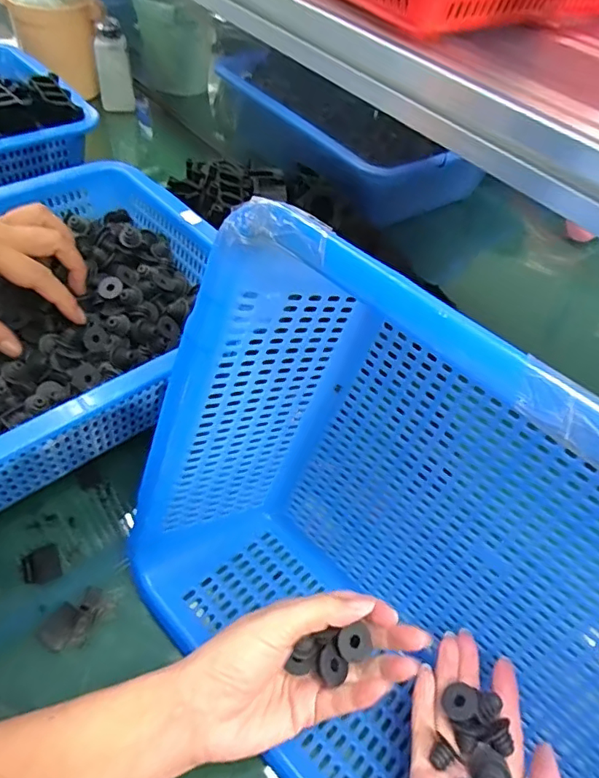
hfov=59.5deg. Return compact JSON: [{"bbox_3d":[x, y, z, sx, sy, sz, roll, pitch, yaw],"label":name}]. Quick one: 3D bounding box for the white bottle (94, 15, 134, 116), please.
[{"bbox_3d":[-0.310,-0.534,0.872,0.052,0.133,0.028,-16,54,-19],"label":"white bottle"}]

